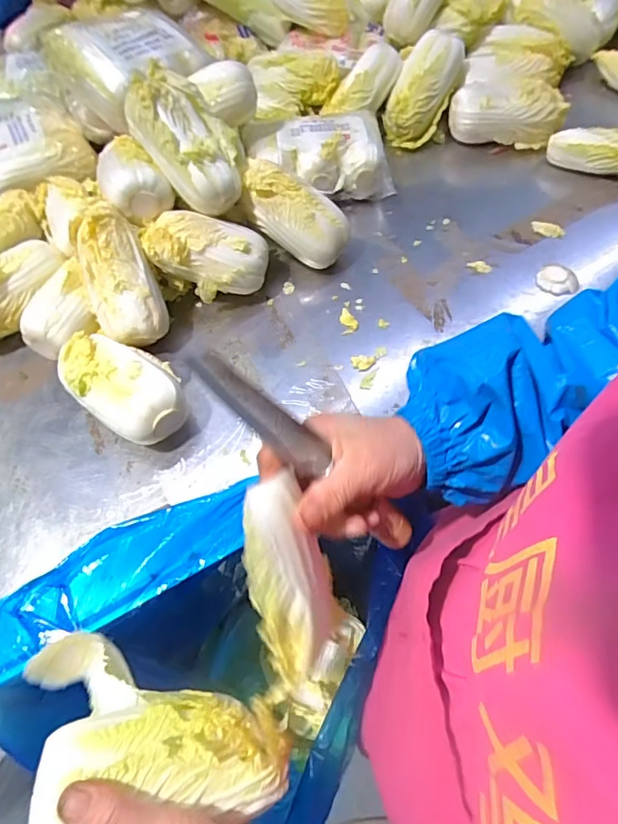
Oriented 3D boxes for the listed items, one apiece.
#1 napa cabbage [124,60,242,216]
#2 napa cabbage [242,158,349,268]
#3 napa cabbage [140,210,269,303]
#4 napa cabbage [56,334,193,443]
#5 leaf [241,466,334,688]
[{"bbox_3d":[-0.137,-0.302,0.565,0.159,0.080,0.104,51,57,-11],"label":"napa cabbage"},{"bbox_3d":[-0.022,-0.247,0.615,0.143,0.070,0.078,32,99,-19],"label":"napa cabbage"},{"bbox_3d":[-0.124,-0.181,0.586,0.137,0.078,0.085,9,87,-18],"label":"napa cabbage"},{"bbox_3d":[-0.186,-0.025,0.515,0.142,0.069,0.090,32,68,19],"label":"napa cabbage"},{"bbox_3d":[-0.012,0.100,0.289,0.043,0.017,0.119,-12,98,-2],"label":"leaf"}]

